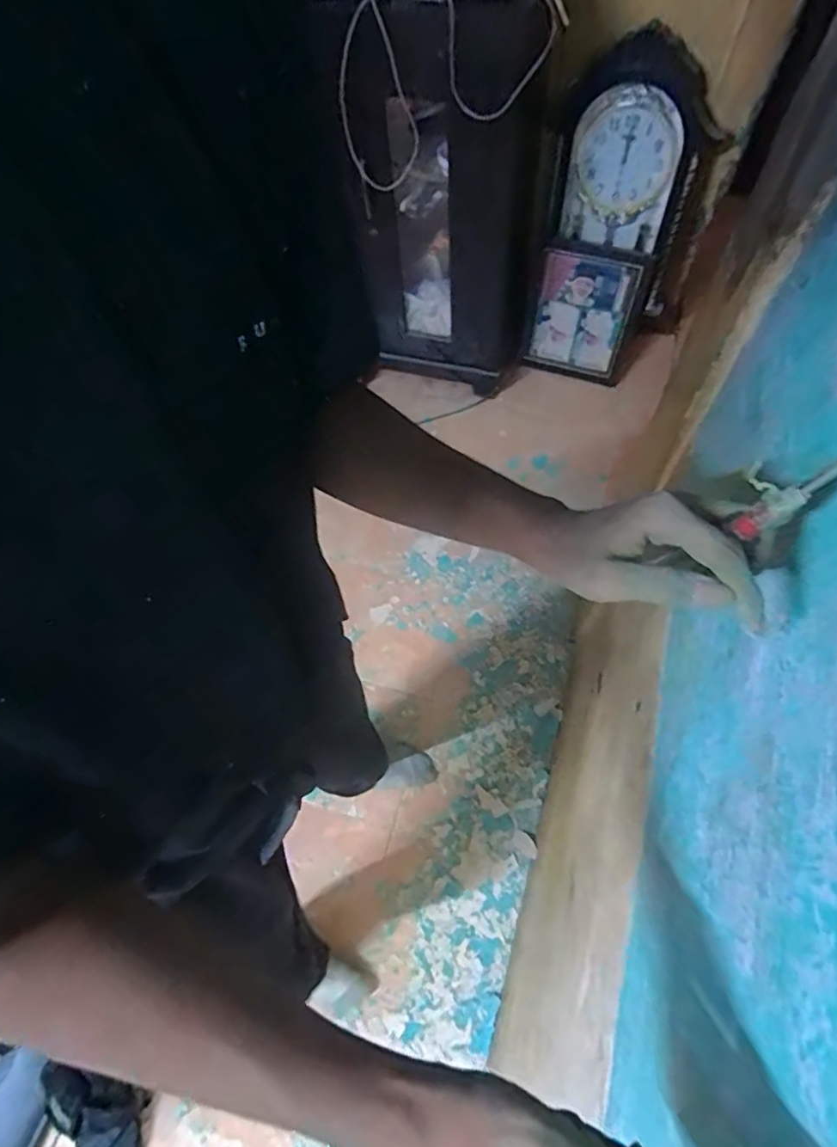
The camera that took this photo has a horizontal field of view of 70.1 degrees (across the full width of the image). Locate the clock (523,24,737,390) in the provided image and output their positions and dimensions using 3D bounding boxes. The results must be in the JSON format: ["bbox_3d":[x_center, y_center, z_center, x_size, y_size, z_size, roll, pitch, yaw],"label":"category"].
[{"bbox_3d":[0.510,-0.837,1.534,0.401,0.744,0.149,17,62,9],"label":"clock"}]

